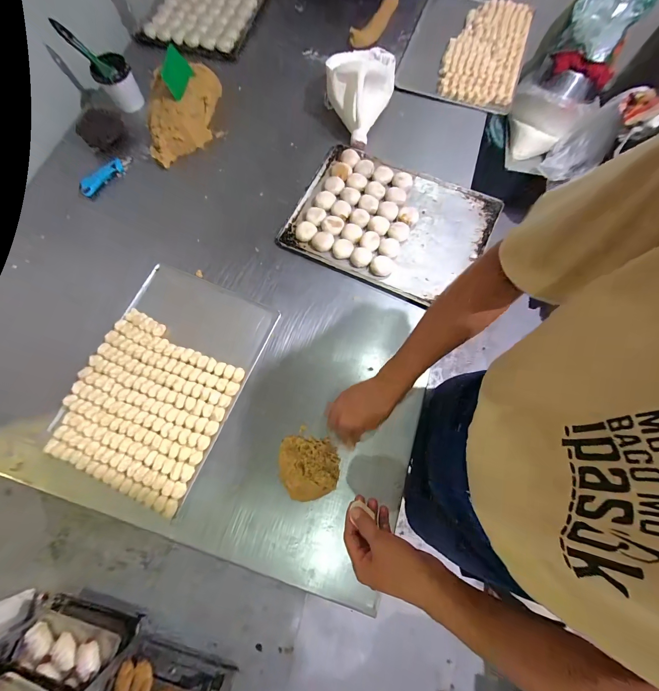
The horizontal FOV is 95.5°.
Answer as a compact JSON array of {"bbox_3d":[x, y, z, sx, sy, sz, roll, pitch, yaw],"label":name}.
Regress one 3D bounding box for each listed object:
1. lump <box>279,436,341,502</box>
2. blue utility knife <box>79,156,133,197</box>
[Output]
[{"bbox_3d":[-0.040,0.235,0.574,0.120,0.070,0.113,3,73,2],"label":"lump"},{"bbox_3d":[-0.600,-0.461,0.805,0.037,0.028,0.158,39,77,12],"label":"blue utility knife"}]

